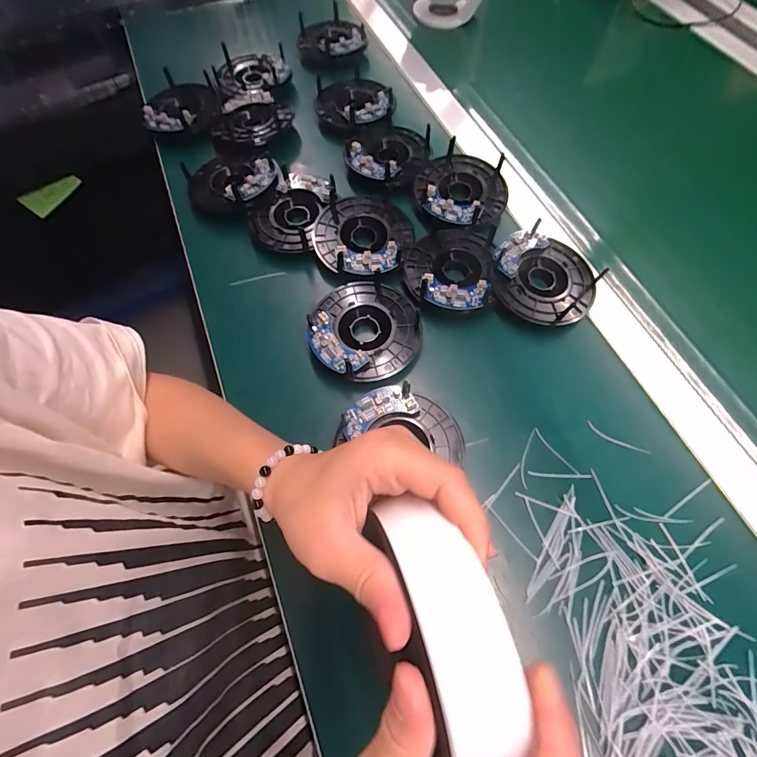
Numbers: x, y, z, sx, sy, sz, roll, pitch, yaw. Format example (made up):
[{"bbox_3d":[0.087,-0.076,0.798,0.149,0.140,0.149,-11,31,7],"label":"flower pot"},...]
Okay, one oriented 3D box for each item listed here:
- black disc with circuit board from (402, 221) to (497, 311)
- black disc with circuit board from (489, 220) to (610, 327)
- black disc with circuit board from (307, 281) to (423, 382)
[{"bbox_3d":[0.069,-0.111,0.375,0.085,0.019,0.100,6,68,4],"label":"black disc with circuit board"},{"bbox_3d":[0.160,-0.100,0.370,0.098,0.025,0.098,-1,68,1],"label":"black disc with circuit board"},{"bbox_3d":[-0.012,-0.047,0.352,0.097,0.022,0.099,-1,68,1],"label":"black disc with circuit board"}]

